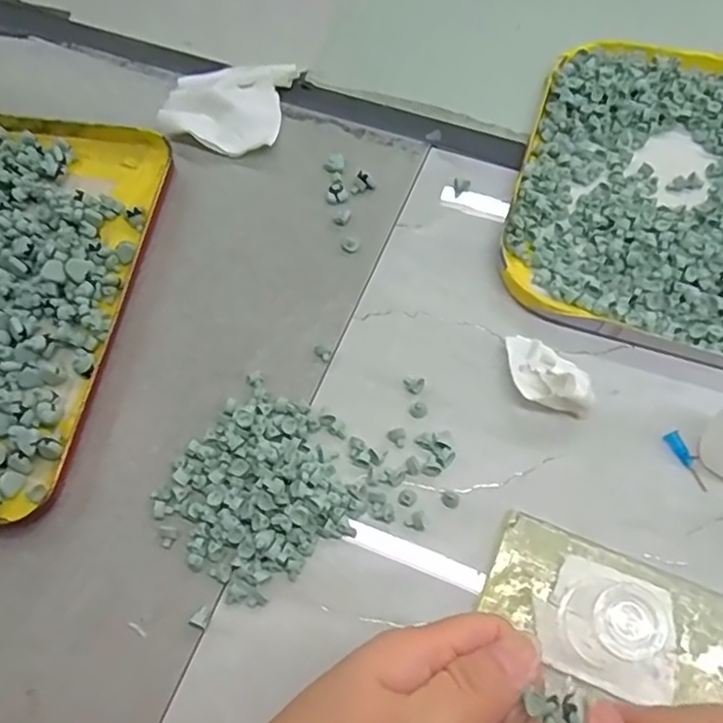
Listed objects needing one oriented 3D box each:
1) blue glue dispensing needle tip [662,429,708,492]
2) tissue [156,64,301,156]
[{"bbox_3d":[0.155,0.046,0.309,0.007,0.004,0.030,-29,68,-9],"label":"blue glue dispensing needle tip"},{"bbox_3d":[-0.085,-0.163,0.412,0.075,0.014,0.072,8,67,7],"label":"tissue"}]

